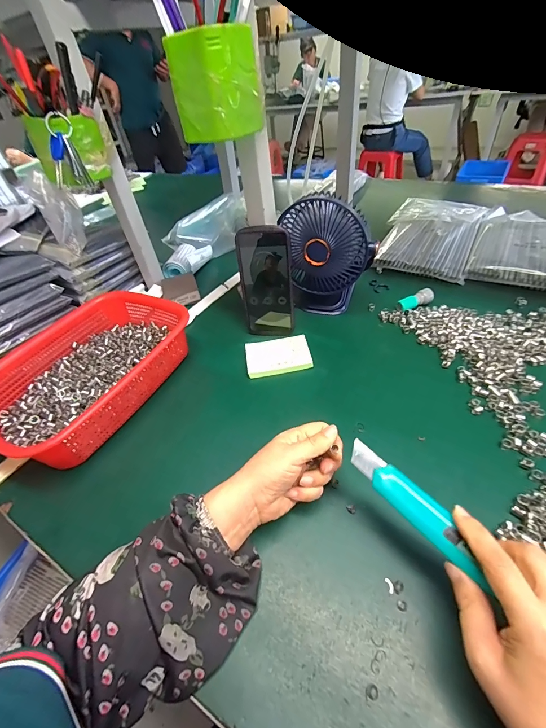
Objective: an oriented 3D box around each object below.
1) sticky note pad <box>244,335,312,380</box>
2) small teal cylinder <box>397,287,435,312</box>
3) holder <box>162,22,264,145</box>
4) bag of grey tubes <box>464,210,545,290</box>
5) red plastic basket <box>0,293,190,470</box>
[{"bbox_3d":[0.008,-0.013,0.487,0.096,0.008,0.070,-11,43,-5],"label":"sticky note pad"},{"bbox_3d":[0.240,-0.107,0.539,0.061,0.021,0.021,-19,44,-13],"label":"small teal cylinder"},{"bbox_3d":[-0.055,-0.277,0.324,0.070,0.079,0.071,18,50,26],"label":"holder"},{"bbox_3d":[0.511,-0.242,0.640,0.181,0.023,0.308,20,49,26],"label":"bag of grey tubes"},{"bbox_3d":[-0.255,-0.001,0.465,0.199,0.067,0.283,18,48,24],"label":"red plastic basket"}]

